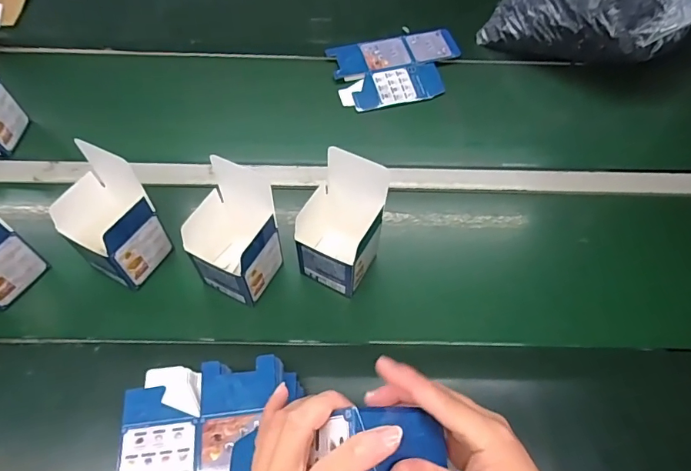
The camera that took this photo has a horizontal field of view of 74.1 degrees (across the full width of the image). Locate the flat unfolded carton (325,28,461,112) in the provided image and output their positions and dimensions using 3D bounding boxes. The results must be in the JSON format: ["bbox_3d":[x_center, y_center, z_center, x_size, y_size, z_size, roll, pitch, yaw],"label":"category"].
[{"bbox_3d":[0.096,-0.302,0.826,0.228,0.010,0.151,-13,69,-5],"label":"flat unfolded carton"}]

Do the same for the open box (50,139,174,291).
[{"bbox_3d":[-0.298,-0.008,0.593,0.092,0.145,0.096,25,64,18],"label":"open box"}]

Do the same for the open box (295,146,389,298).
[{"bbox_3d":[-0.009,-0.013,0.578,0.097,0.170,0.100,22,63,17],"label":"open box"}]

